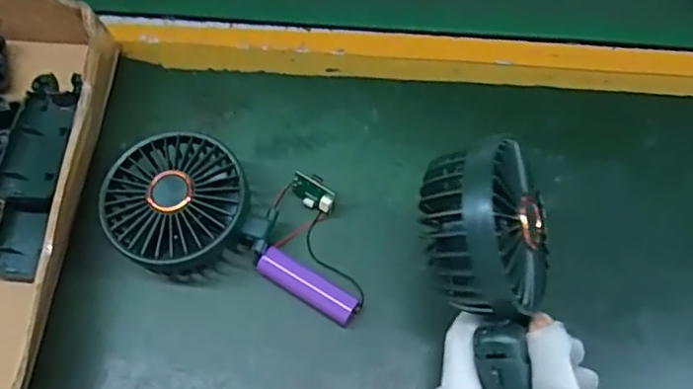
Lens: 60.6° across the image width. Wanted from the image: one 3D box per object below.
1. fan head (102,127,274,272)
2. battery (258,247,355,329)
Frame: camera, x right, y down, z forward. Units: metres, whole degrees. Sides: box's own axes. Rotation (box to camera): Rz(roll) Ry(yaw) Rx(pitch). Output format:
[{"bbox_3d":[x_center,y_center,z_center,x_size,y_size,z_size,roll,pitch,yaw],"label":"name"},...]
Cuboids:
[{"bbox_3d":[-0.102,0.010,0.373,0.082,0.047,0.093,-36,70,-14],"label":"fan head"},{"bbox_3d":[-0.024,0.057,0.367,0.065,0.018,0.019,31,70,15],"label":"battery"}]

